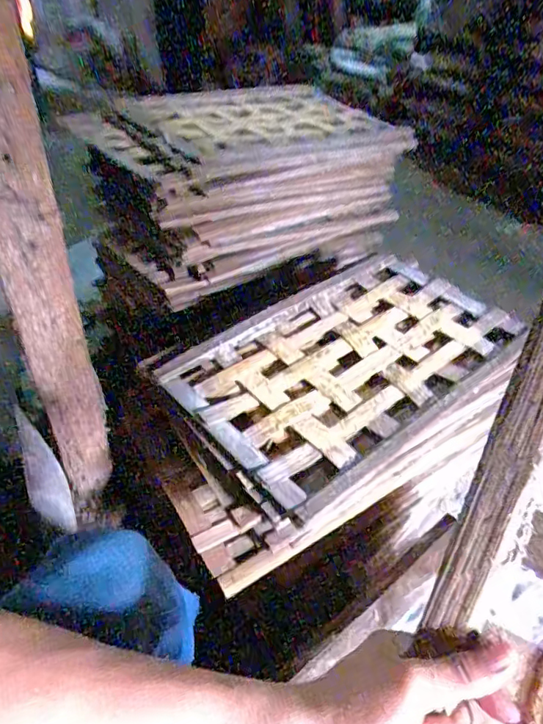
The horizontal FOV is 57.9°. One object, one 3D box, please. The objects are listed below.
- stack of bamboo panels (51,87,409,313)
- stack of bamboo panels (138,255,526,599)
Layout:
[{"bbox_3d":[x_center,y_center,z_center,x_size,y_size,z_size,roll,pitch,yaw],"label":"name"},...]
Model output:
[{"bbox_3d":[-0.079,-0.423,1.096,0.609,0.284,0.390,-29,50,-29],"label":"stack of bamboo panels"},{"bbox_3d":[0.104,0.053,0.810,0.587,0.153,0.369,-23,48,-25],"label":"stack of bamboo panels"}]

